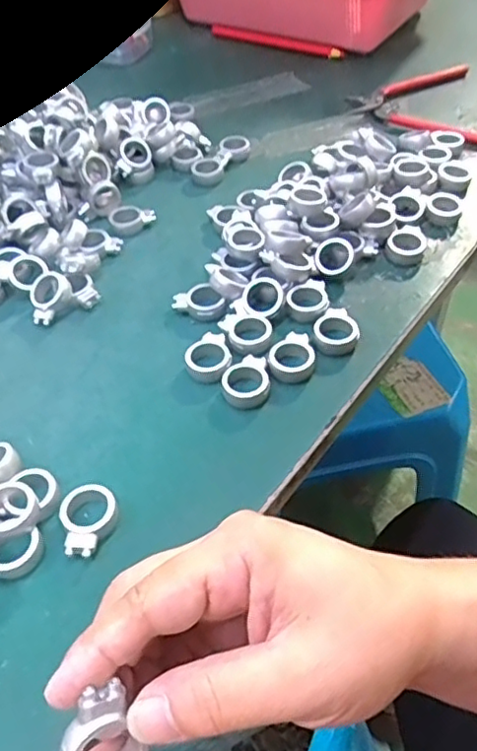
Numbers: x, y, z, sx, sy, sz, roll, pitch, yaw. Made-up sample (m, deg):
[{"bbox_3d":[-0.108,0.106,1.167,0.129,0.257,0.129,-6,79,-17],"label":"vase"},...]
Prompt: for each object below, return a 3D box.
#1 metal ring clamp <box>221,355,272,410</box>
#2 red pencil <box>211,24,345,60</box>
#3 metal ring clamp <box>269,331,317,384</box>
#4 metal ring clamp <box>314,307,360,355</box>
[{"bbox_3d":[0.005,0.003,0.336,0.026,0.009,0.033,3,49,6],"label":"metal ring clamp"},{"bbox_3d":[0.039,-0.360,0.651,0.157,0.012,0.009,24,54,22],"label":"red pencil"},{"bbox_3d":[0.031,-0.011,0.345,0.026,0.009,0.031,2,49,6],"label":"metal ring clamp"},{"bbox_3d":[0.058,-0.027,0.359,0.025,0.011,0.029,-3,48,1],"label":"metal ring clamp"}]

